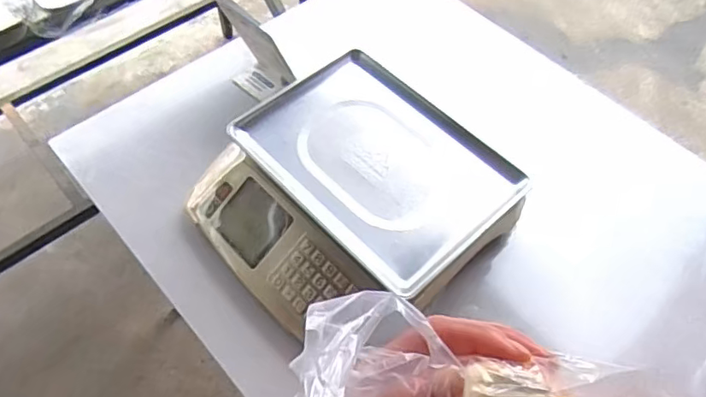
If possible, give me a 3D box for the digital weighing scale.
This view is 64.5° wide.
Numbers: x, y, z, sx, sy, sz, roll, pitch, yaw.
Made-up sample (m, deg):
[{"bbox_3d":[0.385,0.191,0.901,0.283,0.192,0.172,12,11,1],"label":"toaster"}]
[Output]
[{"bbox_3d":[-0.001,0.001,0.750,0.339,0.135,0.356,-36,65,-22],"label":"digital weighing scale"}]

